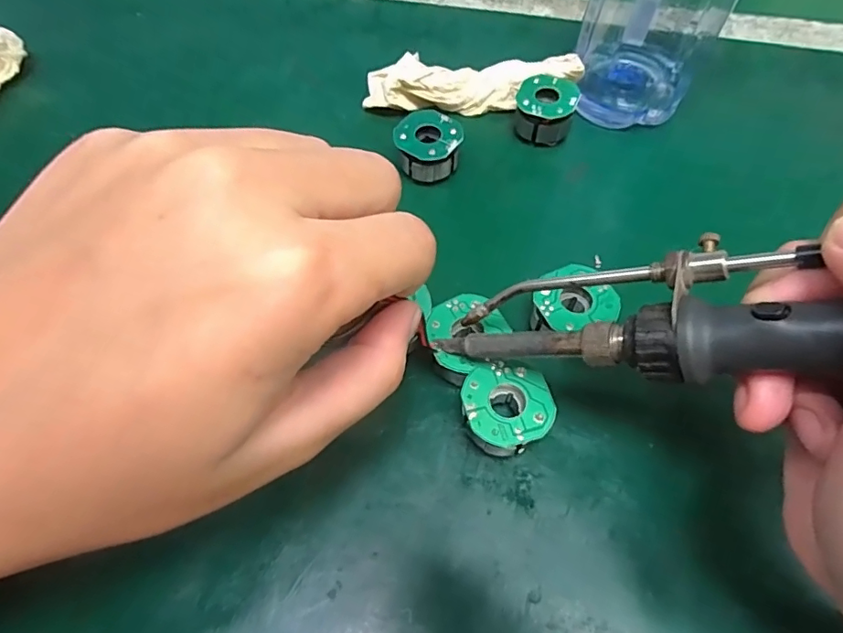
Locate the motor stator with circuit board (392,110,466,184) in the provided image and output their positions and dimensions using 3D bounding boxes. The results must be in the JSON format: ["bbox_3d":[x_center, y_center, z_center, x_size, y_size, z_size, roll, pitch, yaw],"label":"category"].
[{"bbox_3d":[0.004,-0.081,0.251,0.031,0.023,0.029,12,62,7],"label":"motor stator with circuit board"}]

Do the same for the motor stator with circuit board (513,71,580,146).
[{"bbox_3d":[0.064,-0.105,0.264,0.029,0.024,0.028,14,63,8],"label":"motor stator with circuit board"}]

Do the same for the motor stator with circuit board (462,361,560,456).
[{"bbox_3d":[0.030,0.034,0.184,0.031,0.022,0.028,-3,60,-1],"label":"motor stator with circuit board"}]

